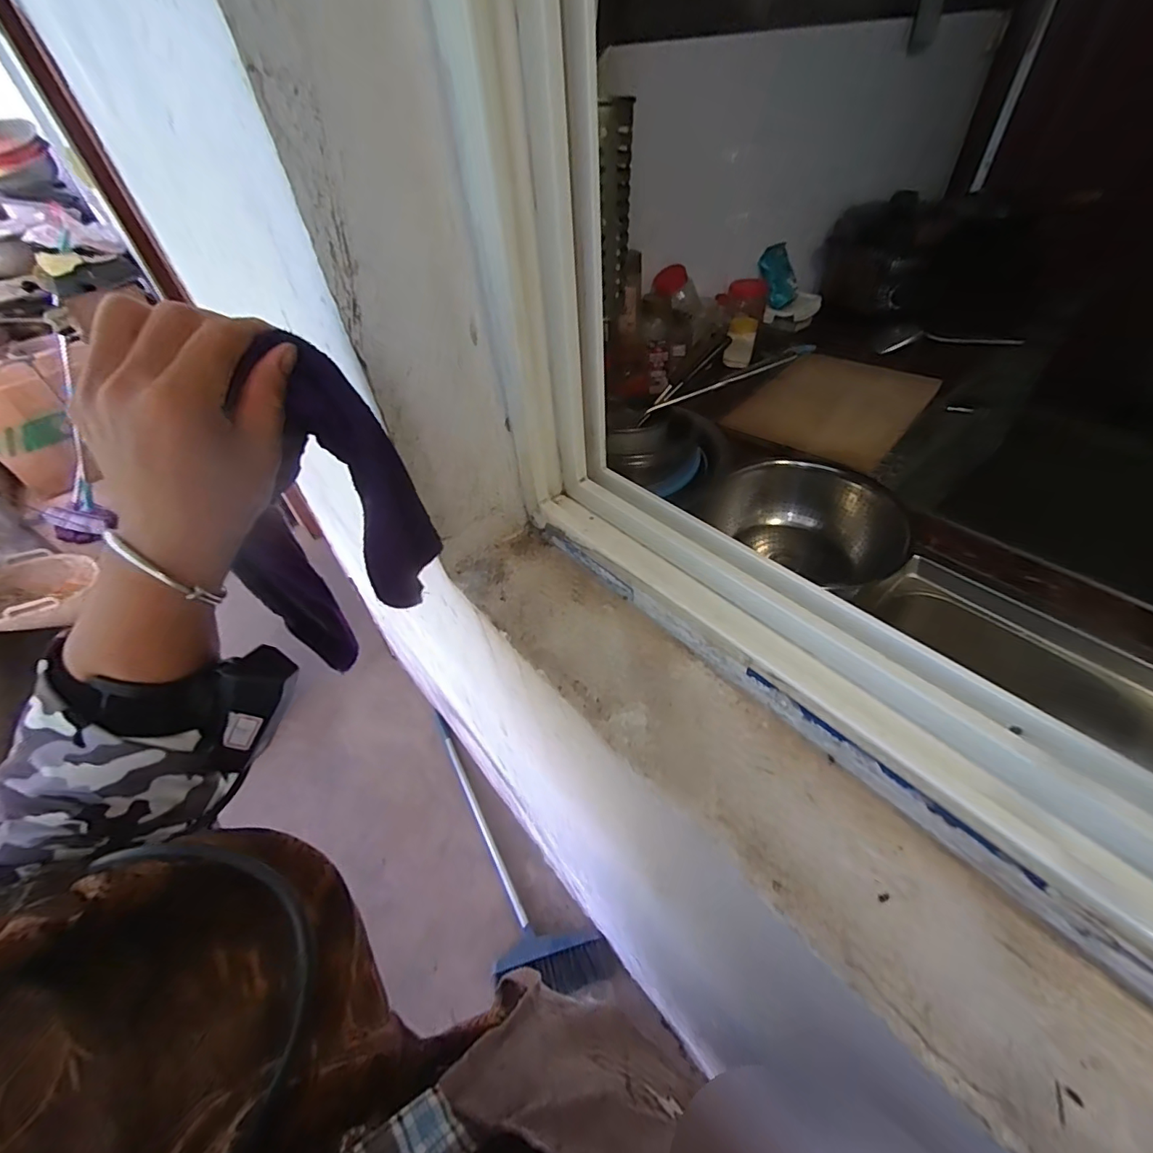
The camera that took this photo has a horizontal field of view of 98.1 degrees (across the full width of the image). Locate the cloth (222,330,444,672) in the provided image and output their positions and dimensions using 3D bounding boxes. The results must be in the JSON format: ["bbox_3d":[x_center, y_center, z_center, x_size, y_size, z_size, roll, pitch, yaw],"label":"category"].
[{"bbox_3d":[-0.155,-0.039,0.309,0.116,0.192,0.050,-31,50,-23],"label":"cloth"}]

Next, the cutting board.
[{"bbox_3d":[0.529,-0.355,1.044,0.305,0.014,0.309,30,63,33],"label":"cutting board"}]

